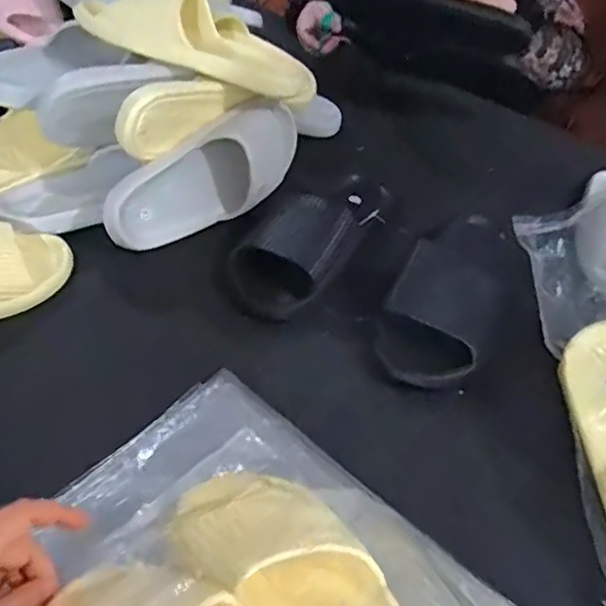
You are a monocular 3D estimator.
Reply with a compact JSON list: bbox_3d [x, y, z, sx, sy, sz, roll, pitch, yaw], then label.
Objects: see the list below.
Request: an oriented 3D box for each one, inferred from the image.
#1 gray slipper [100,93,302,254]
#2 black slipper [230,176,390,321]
[{"bbox_3d":[-0.093,-0.141,0.692,0.074,0.093,0.256,33,48,25],"label":"gray slipper"},{"bbox_3d":[0.020,-0.082,0.680,0.100,0.064,0.251,29,47,22],"label":"black slipper"}]

